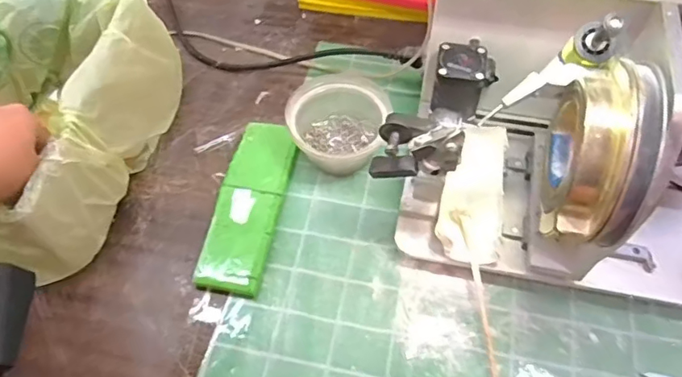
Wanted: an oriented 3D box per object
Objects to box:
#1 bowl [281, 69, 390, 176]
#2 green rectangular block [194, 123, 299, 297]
[{"bbox_3d":[-0.002,-0.065,0.526,0.094,0.063,0.095,-1,58,1],"label":"bowl"},{"bbox_3d":[-0.085,0.013,0.503,0.059,0.014,0.174,9,59,7],"label":"green rectangular block"}]

